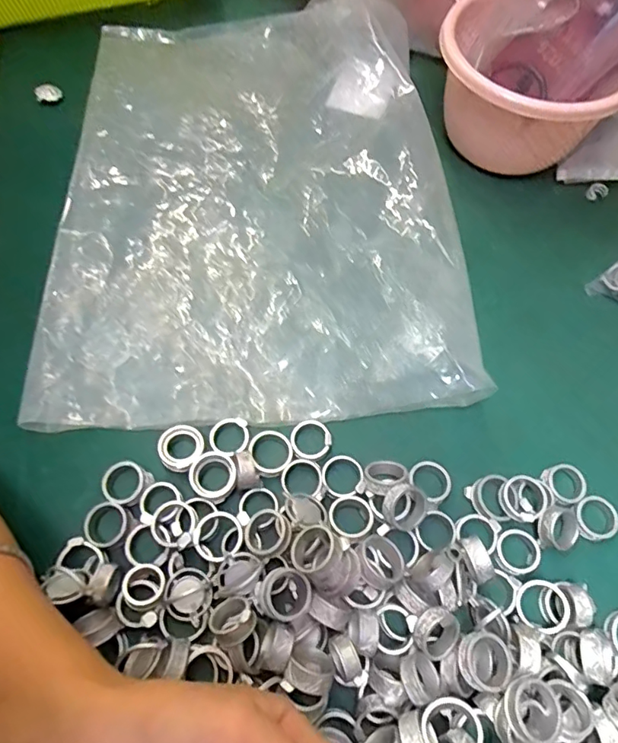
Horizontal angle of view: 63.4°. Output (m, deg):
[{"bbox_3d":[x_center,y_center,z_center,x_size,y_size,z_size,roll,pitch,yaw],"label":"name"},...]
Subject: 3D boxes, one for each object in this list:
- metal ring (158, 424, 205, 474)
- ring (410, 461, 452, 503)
[{"bbox_3d":[-0.079,0.047,0.309,0.027,0.010,0.029,1,64,-2],"label":"metal ring"},{"bbox_3d":[0.075,0.067,0.307,0.024,0.010,0.025,1,64,-2],"label":"ring"}]

